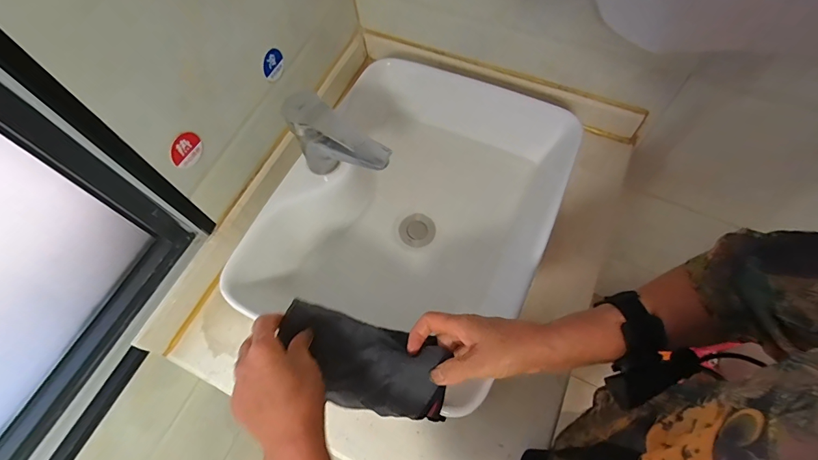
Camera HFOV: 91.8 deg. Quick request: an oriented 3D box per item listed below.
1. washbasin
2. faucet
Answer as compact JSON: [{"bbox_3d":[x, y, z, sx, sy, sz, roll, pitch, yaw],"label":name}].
[{"bbox_3d":[-0.004,-0.032,0.615,0.318,0.126,0.459,24,68,14],"label":"washbasin"},{"bbox_3d":[-0.089,-0.106,0.516,0.125,0.122,0.045,25,68,15],"label":"faucet"}]

